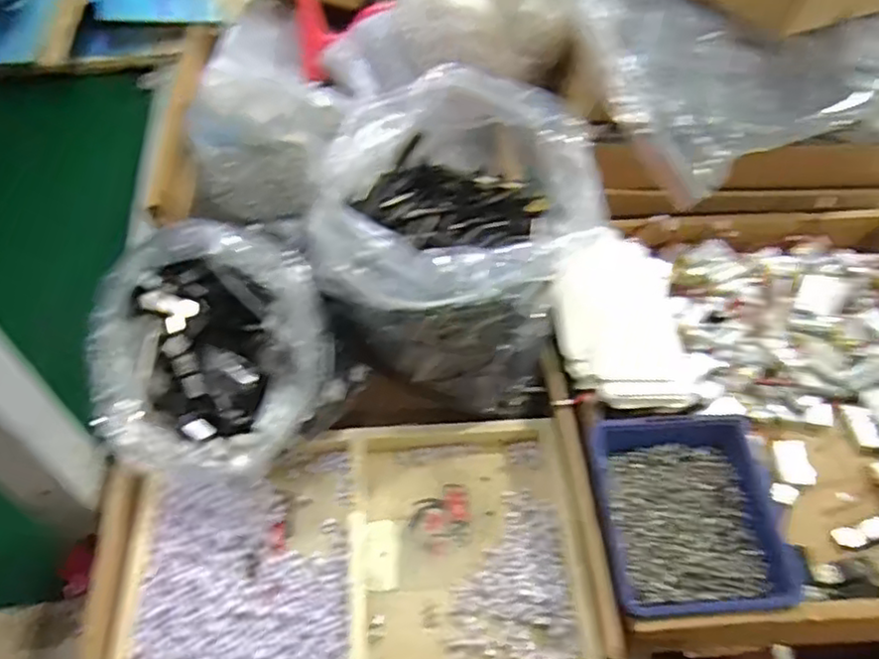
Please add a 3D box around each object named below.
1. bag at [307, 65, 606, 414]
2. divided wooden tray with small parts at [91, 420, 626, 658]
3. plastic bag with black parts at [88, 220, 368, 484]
[{"bbox_3d":[0.018,-0.077,0.550,0.200,0.176,0.207,11,55,8],"label":"bag"},{"bbox_3d":[-0.060,0.175,0.494,0.343,0.041,0.220,-7,54,-6],"label":"divided wooden tray with small parts"},{"bbox_3d":[-0.176,0.005,0.546,0.193,0.114,0.208,-22,57,-16],"label":"plastic bag with black parts"}]

